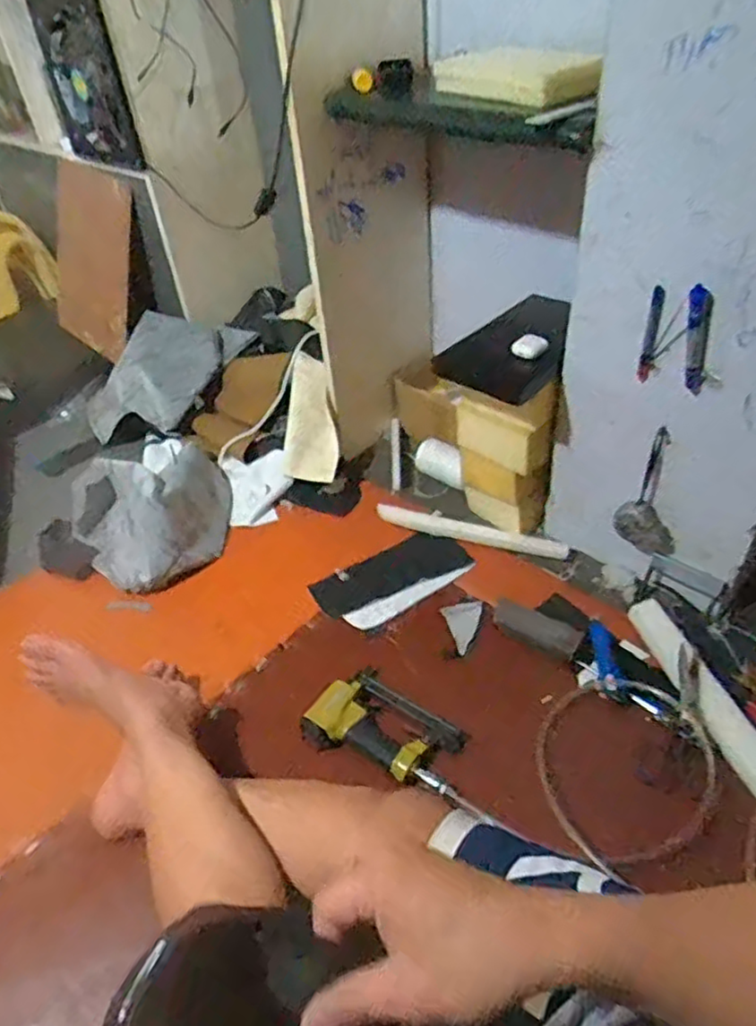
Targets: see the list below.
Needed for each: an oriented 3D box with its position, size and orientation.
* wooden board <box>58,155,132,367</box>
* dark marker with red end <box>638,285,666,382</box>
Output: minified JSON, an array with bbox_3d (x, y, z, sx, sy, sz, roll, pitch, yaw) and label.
[{"bbox_3d":[-0.661,-0.578,1.549,0.182,0.422,0.021,23,39,2],"label":"wooden board"},{"bbox_3d":[0.357,-0.232,0.871,0.013,0.128,0.013,16,48,25],"label":"dark marker with red end"}]

